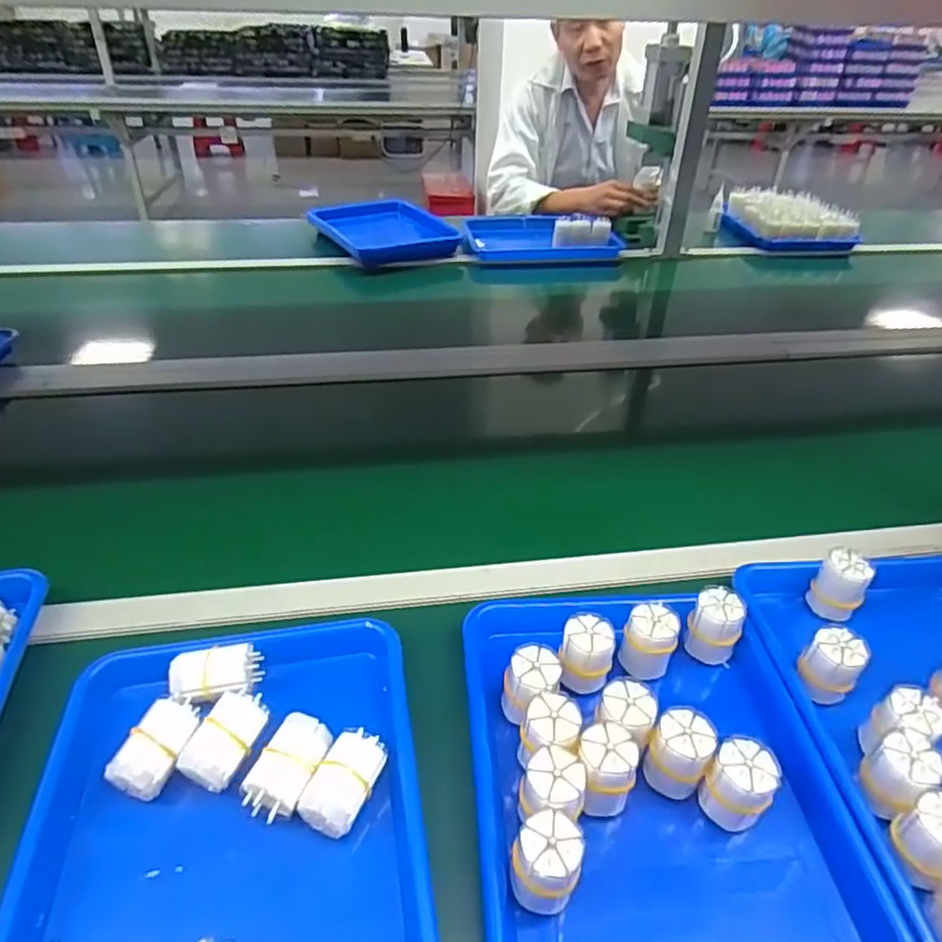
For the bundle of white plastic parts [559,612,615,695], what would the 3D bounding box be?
[{"bbox_3d":[0.091,0.147,0.513,0.041,0.055,0.042,8,36,6],"label":"bundle of white plastic parts"}]

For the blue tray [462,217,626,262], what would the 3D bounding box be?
[{"bbox_3d":[0.146,-0.525,1.456,0.348,0.046,0.225,-5,37,-11],"label":"blue tray"}]

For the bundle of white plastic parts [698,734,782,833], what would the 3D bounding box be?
[{"bbox_3d":[0.180,0.212,0.434,0.038,0.055,0.040,2,36,-2],"label":"bundle of white plastic parts"}]

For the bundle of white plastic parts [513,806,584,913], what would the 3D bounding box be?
[{"bbox_3d":[0.047,0.237,0.393,0.039,0.038,0.046,15,38,16],"label":"bundle of white plastic parts"}]

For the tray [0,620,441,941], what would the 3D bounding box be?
[{"bbox_3d":[-0.154,0.242,0.410,0.247,0.049,0.332,-4,37,-11],"label":"tray"}]

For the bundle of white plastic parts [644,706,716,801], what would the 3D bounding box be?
[{"bbox_3d":[0.146,0.201,0.455,0.038,0.061,0.041,22,40,23],"label":"bundle of white plastic parts"}]

